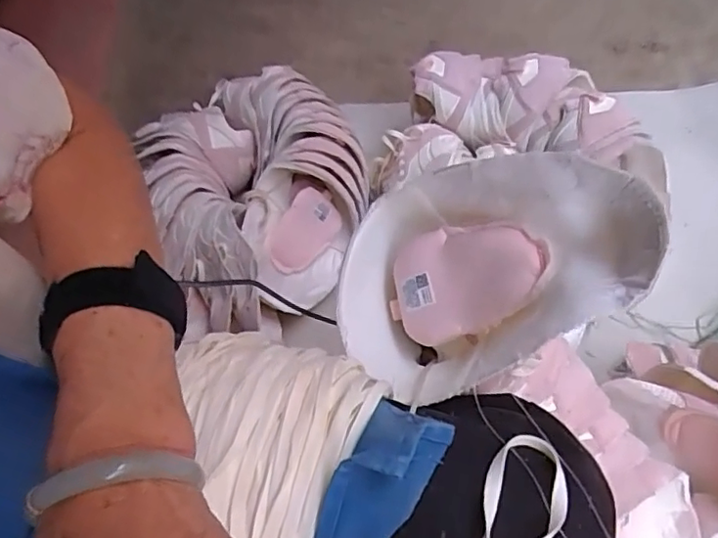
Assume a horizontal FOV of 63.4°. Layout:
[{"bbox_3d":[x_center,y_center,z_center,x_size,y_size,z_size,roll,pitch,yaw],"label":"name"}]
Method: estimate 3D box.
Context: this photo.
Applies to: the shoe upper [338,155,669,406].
[{"bbox_3d":[0.091,0.009,0.391,0.217,0.080,0.154,-8,83,39],"label":"shoe upper"}]

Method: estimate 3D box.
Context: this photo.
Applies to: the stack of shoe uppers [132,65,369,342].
[{"bbox_3d":[-0.131,-0.137,0.861,0.268,0.127,0.392,-6,59,4],"label":"stack of shoe uppers"}]

